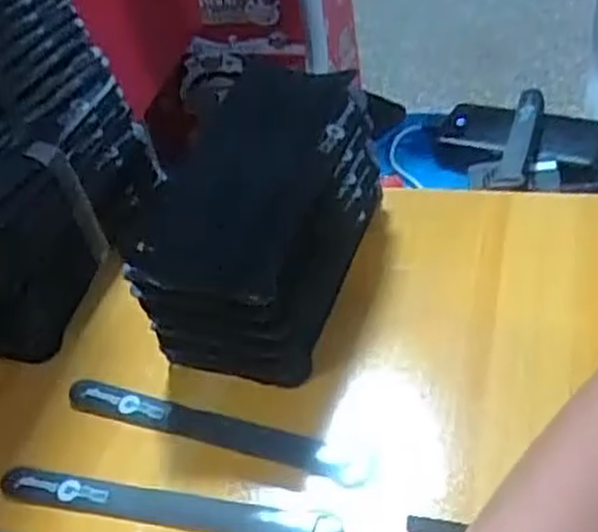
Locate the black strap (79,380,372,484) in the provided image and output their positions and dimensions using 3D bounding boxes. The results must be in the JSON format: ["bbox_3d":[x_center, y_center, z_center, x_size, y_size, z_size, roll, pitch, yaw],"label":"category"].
[{"bbox_3d":[-0.052,0.091,0.455,0.194,0.009,0.021,12,47,23],"label":"black strap"}]

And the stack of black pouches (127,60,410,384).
[{"bbox_3d":[-0.014,-0.034,0.502,0.100,0.118,0.215,5,45,17],"label":"stack of black pouches"}]

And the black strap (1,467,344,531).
[{"bbox_3d":[-0.073,0.129,0.425,0.194,0.006,0.026,5,41,18],"label":"black strap"}]

